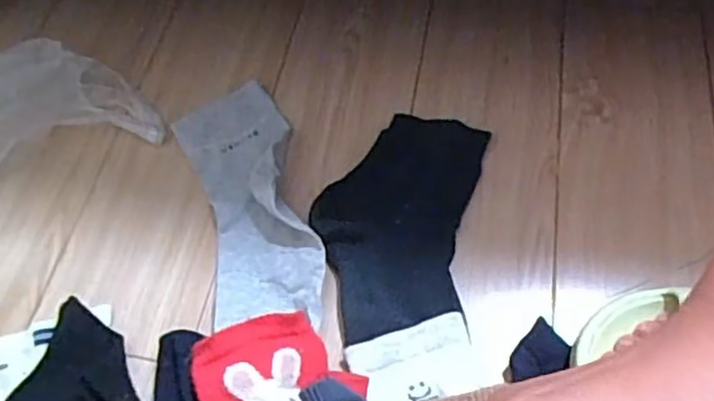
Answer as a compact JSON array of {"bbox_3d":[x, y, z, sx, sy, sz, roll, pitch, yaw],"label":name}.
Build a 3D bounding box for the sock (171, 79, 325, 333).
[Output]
[{"bbox_3d":[-0.084,-0.005,0.527,0.085,0.027,0.221,-17,58,-6],"label":"sock"}]

